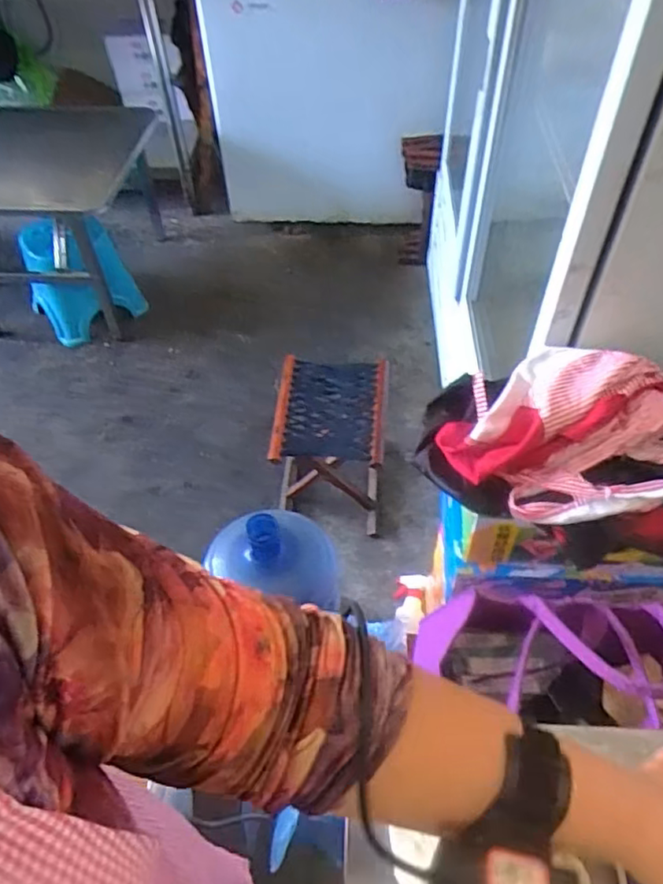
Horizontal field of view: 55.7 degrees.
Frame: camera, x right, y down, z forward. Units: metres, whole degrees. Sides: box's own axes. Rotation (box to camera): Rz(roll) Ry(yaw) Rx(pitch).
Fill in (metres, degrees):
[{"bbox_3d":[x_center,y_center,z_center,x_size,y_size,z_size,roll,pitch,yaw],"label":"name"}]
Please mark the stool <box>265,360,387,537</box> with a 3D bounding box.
[{"bbox_3d":[-0.002,0.014,1.497,0.241,0.322,0.286,1,51,3],"label":"stool"}]

